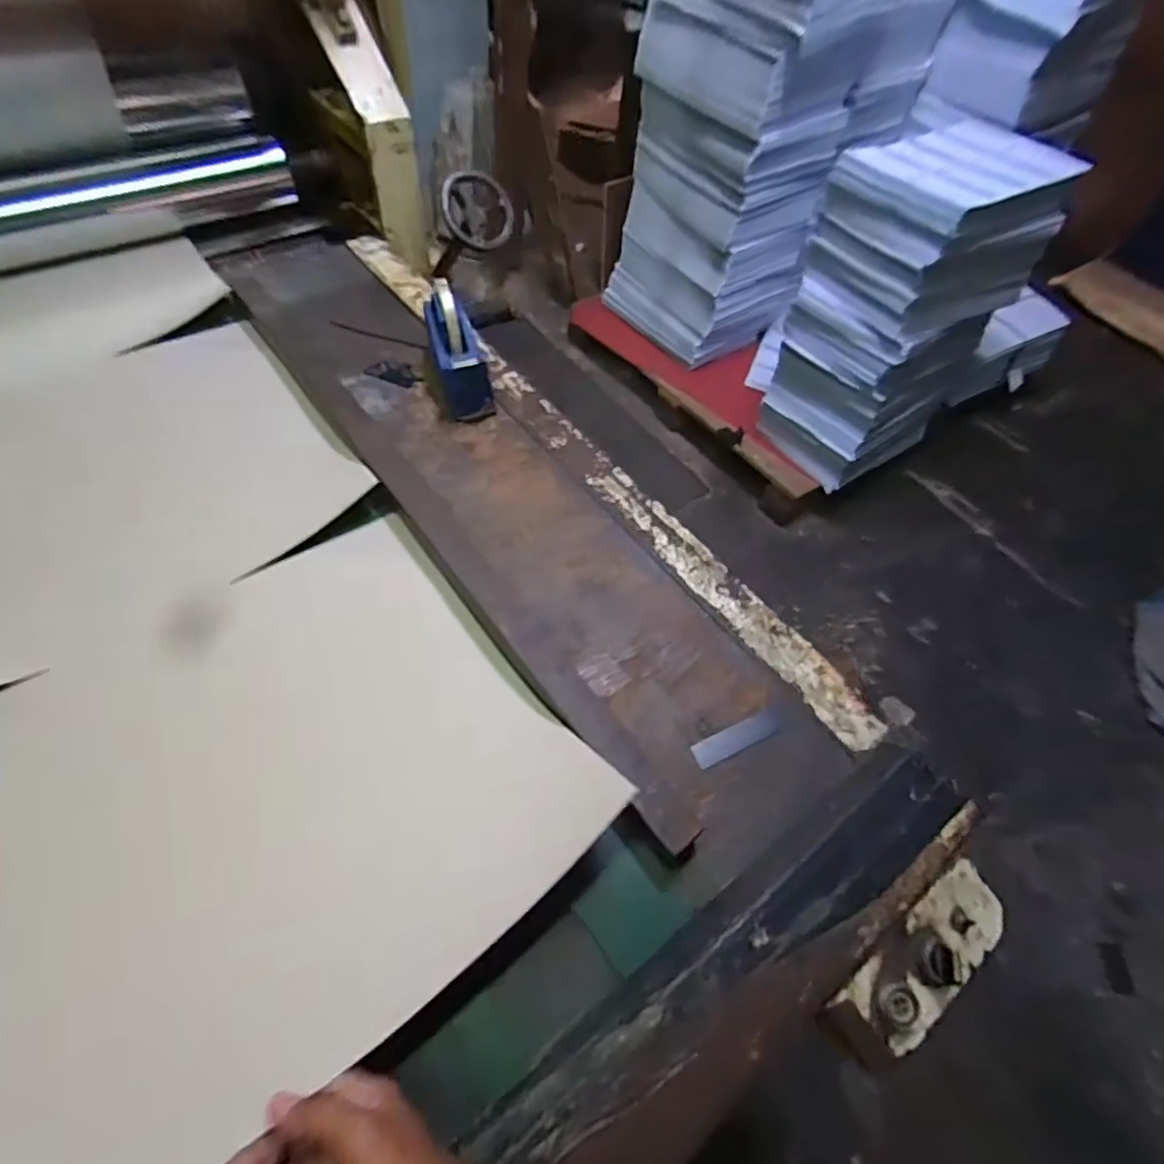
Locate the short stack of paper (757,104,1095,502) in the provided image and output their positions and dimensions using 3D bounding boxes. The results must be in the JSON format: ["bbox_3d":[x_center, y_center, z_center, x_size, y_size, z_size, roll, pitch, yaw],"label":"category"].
[{"bbox_3d":[0.833,-0.705,1.597,0.491,0.720,0.389,-27,62,-21],"label":"short stack of paper"}]

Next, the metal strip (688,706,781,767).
[{"bbox_3d":[0.147,0.145,0.564,0.091,0.004,0.024,-24,61,-10],"label":"metal strip"}]

